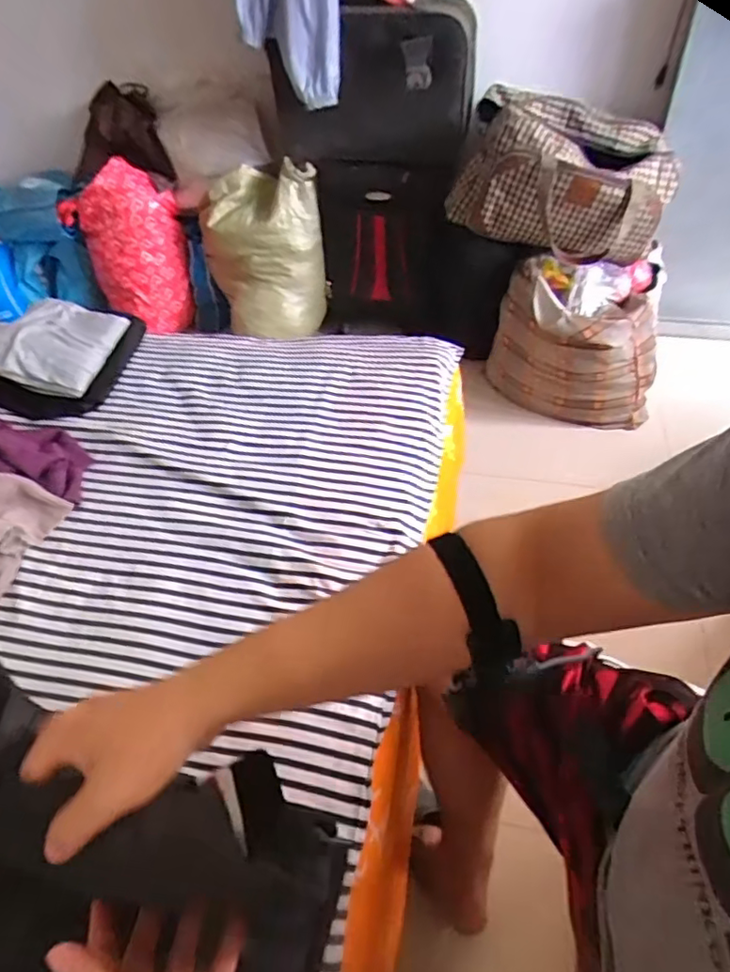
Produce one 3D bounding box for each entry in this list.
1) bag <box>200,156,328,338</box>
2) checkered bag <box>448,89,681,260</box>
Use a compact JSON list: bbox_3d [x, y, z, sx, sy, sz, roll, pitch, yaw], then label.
[{"bbox_3d":[-0.290,-0.679,1.723,0.312,0.432,0.220,-16,49,-10],"label":"bag"},{"bbox_3d":[0.504,-0.800,1.500,0.511,0.287,0.324,9,49,12],"label":"checkered bag"}]

